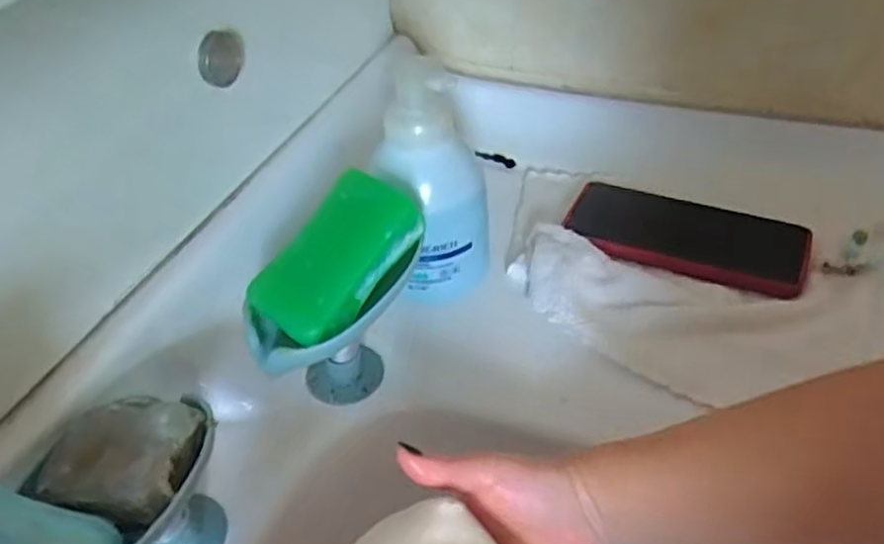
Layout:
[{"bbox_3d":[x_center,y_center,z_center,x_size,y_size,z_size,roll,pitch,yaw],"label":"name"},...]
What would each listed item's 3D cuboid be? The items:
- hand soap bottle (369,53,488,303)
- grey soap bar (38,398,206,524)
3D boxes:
[{"bbox_3d":[-0.006,-0.054,0.468,0.072,0.165,0.064,2,42,10],"label":"hand soap bottle"},{"bbox_3d":[-0.151,0.083,0.336,0.065,0.018,0.061,3,42,11],"label":"grey soap bar"}]

